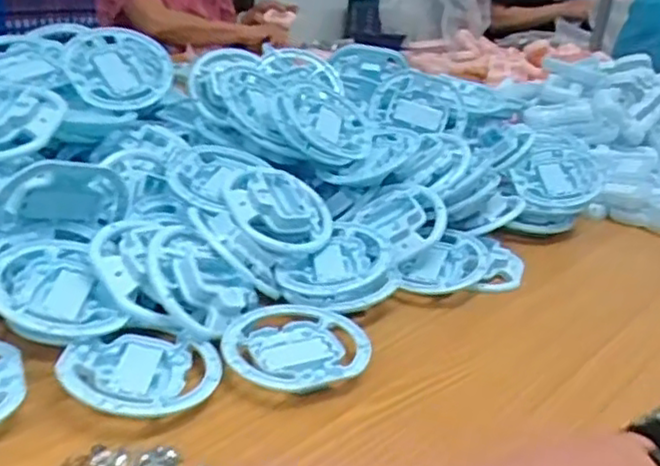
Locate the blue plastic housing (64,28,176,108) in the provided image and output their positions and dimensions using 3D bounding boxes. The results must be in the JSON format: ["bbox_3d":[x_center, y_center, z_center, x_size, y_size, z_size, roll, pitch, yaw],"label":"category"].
[{"bbox_3d":[-0.213,-0.160,0.679,0.106,0.024,0.097,16,54,-2],"label":"blue plastic housing"}]

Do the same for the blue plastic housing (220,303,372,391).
[{"bbox_3d":[-0.025,0.084,0.501,0.105,0.022,0.091,-9,30,-28],"label":"blue plastic housing"}]

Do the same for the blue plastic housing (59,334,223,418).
[{"bbox_3d":[-0.124,0.094,0.450,0.098,0.020,0.085,12,19,-7],"label":"blue plastic housing"}]

